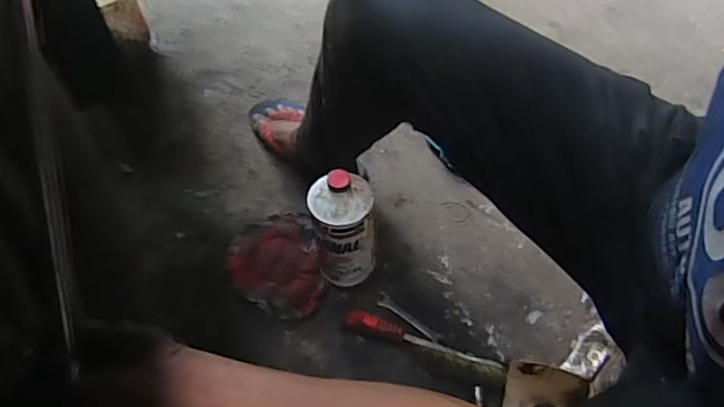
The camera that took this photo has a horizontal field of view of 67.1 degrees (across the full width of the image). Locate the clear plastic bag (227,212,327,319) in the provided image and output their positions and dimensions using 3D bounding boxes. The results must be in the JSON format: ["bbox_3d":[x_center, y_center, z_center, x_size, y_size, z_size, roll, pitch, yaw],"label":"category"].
[{"bbox_3d":[-0.137,0.092,0.853,0.139,0.030,0.188,-11,55,-7],"label":"clear plastic bag"}]

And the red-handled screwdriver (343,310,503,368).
[{"bbox_3d":[0.082,0.193,0.780,0.227,0.022,0.025,16,56,13],"label":"red-handled screwdriver"}]

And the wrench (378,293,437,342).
[{"bbox_3d":[0.065,0.169,0.808,0.113,0.004,0.020,34,49,31],"label":"wrench"}]

